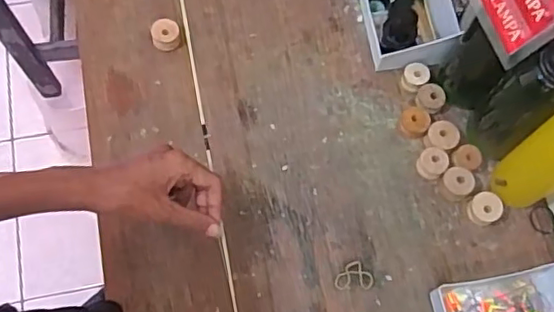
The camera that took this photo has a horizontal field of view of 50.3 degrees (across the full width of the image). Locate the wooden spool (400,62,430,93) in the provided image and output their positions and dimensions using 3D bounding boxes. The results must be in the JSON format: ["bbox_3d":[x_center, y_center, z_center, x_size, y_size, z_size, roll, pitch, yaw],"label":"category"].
[{"bbox_3d":[0.166,-0.095,0.707,0.031,0.022,0.029,1,70,-2],"label":"wooden spool"}]

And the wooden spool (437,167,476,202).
[{"bbox_3d":[0.202,0.031,0.662,0.036,0.017,0.034,1,70,-2],"label":"wooden spool"}]

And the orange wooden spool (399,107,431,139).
[{"bbox_3d":[0.160,-0.039,0.687,0.032,0.021,0.032,1,70,-2],"label":"orange wooden spool"}]

